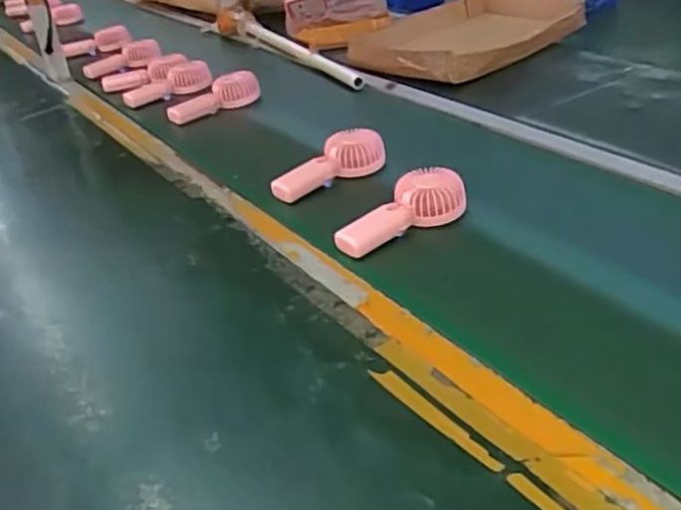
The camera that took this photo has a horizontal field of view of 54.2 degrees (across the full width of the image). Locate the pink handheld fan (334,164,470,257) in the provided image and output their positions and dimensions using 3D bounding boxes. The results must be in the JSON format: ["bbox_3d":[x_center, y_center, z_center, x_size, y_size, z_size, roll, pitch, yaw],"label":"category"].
[{"bbox_3d":[0.077,-0.049,0.824,0.178,0.048,0.081,-31,40,-31],"label":"pink handheld fan"}]

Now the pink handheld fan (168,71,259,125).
[{"bbox_3d":[-0.243,-0.293,1.264,0.183,0.060,0.064,-22,37,-18],"label":"pink handheld fan"}]

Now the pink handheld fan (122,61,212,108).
[{"bbox_3d":[-0.347,-0.339,1.336,0.178,0.042,0.090,-16,32,9],"label":"pink handheld fan"}]

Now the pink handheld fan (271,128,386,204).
[{"bbox_3d":[-0.021,-0.128,0.959,0.174,0.055,0.069,-22,36,-21],"label":"pink handheld fan"}]

